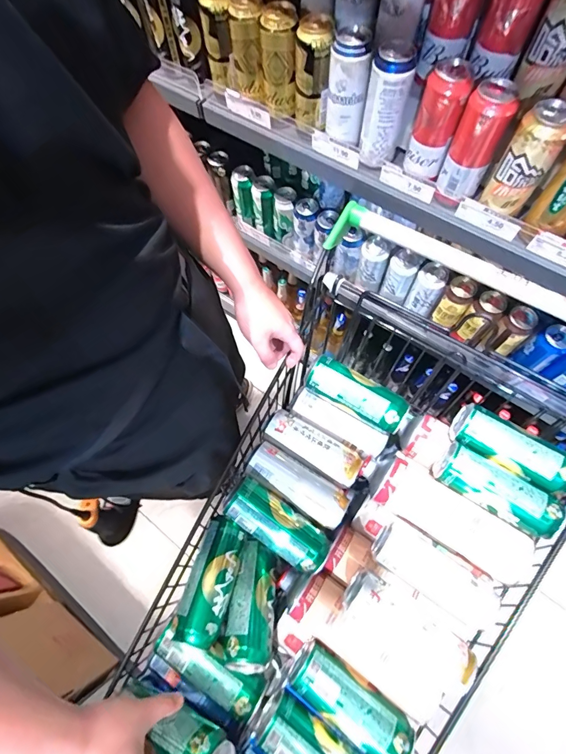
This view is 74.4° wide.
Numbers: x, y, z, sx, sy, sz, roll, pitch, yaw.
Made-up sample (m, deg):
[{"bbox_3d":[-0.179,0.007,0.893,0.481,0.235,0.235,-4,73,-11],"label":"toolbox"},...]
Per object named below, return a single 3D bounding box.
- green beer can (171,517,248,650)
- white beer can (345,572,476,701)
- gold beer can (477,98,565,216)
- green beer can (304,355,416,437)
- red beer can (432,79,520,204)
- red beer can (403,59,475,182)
[{"bbox_3d":[-0.101,0.294,0.533,0.059,0.060,0.168,11,68,7],"label":"green beer can"},{"bbox_3d":[0.163,0.338,0.501,0.167,0.068,0.063,34,73,15],"label":"white beer can"},{"bbox_3d":[0.354,-0.316,0.546,0.063,0.131,0.057,30,72,14],"label":"gold beer can"},{"bbox_3d":[0.119,0.031,0.610,0.164,0.057,0.055,29,71,13],"label":"green beer can"},{"bbox_3d":[0.291,-0.353,0.577,0.068,0.156,0.057,26,71,12],"label":"red beer can"},{"bbox_3d":[0.240,-0.401,0.592,0.062,0.138,0.081,17,69,9],"label":"red beer can"}]

